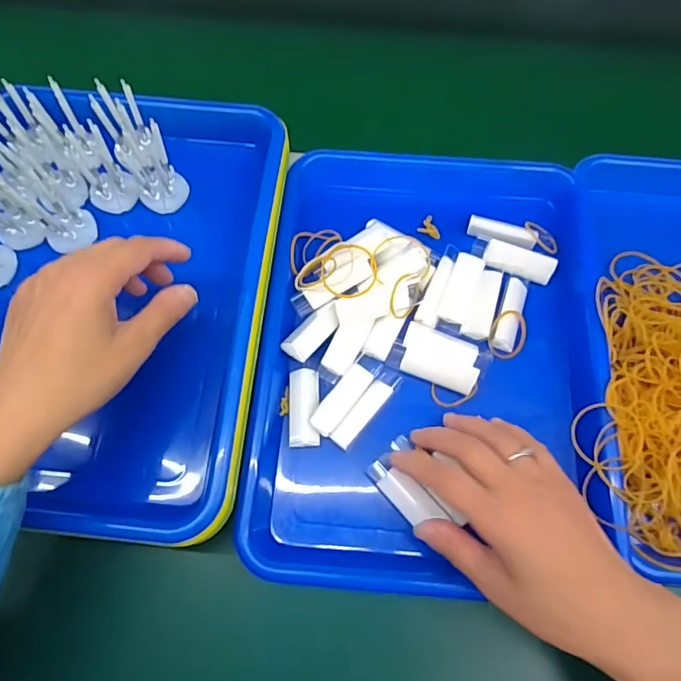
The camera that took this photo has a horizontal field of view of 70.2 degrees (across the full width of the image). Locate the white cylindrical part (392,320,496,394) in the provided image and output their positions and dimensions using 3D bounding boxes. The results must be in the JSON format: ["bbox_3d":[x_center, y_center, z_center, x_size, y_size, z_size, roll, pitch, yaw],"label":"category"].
[{"bbox_3d":[0.076,0.013,0.369,0.067,0.017,0.040,24,70,8],"label":"white cylindrical part"}]

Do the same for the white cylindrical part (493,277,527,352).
[{"bbox_3d":[0.134,-0.021,0.379,0.017,0.015,0.059,19,70,6],"label":"white cylindrical part"}]

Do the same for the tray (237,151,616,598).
[{"bbox_3d":[0.063,0.003,0.368,0.234,0.042,0.334,5,69,1],"label":"tray"}]

